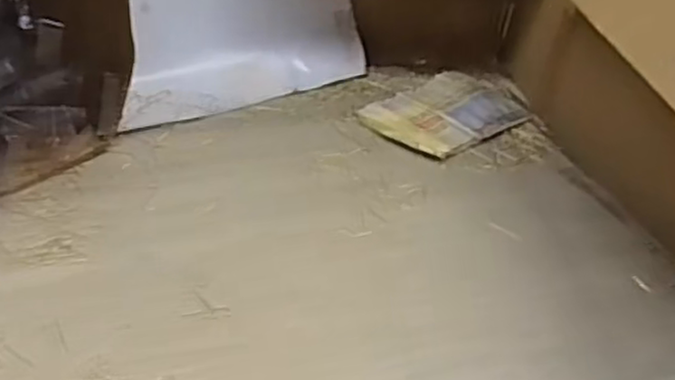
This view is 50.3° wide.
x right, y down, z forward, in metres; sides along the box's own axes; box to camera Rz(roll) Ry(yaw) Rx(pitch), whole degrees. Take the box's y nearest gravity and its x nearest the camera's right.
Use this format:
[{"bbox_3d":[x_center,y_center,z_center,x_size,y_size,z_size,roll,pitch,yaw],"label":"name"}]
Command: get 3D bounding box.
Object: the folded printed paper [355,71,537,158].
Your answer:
[{"bbox_3d":[0.142,-0.103,0.920,0.219,0.013,0.141,-25,47,-35],"label":"folded printed paper"}]

